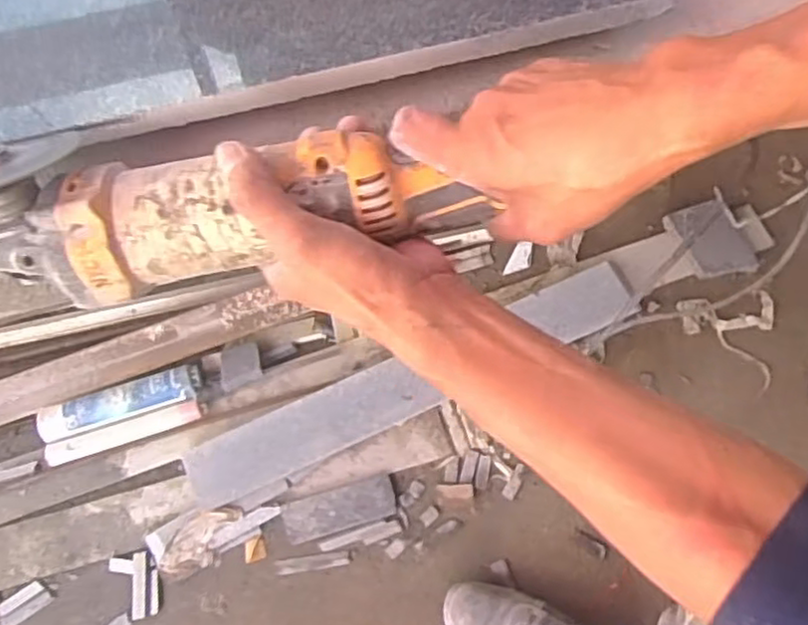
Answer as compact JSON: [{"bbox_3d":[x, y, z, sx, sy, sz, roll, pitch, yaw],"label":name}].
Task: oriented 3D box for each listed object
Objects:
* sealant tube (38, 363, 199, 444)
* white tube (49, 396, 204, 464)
[{"bbox_3d":[-0.452,0.145,1.105,0.263,0.042,0.061,-17,69,-7],"label":"sealant tube"},{"bbox_3d":[-0.442,0.189,1.105,0.250,0.036,0.033,-17,69,-7],"label":"white tube"}]

